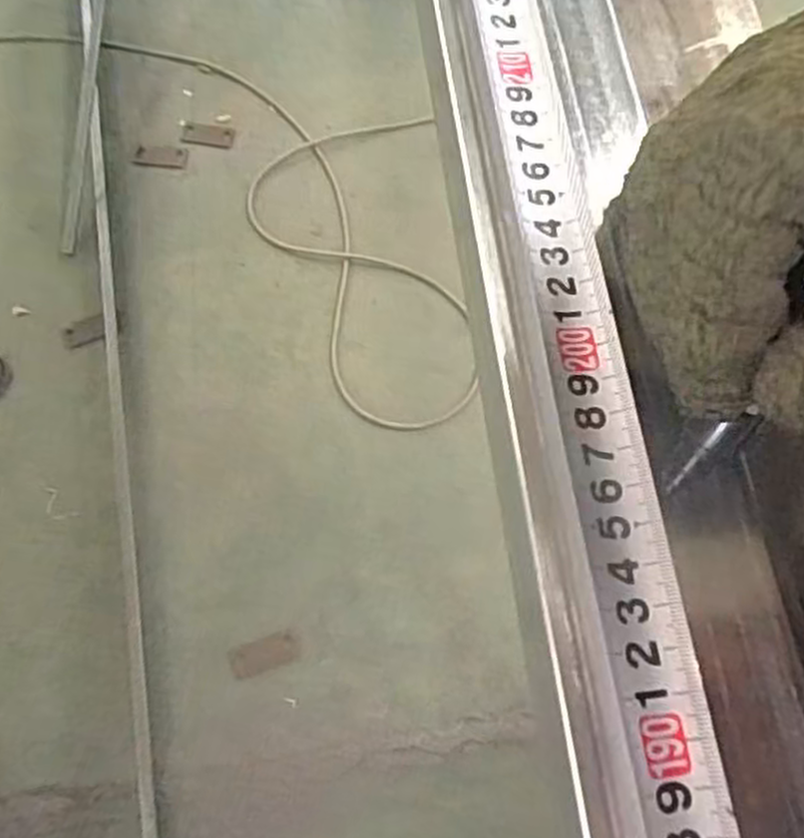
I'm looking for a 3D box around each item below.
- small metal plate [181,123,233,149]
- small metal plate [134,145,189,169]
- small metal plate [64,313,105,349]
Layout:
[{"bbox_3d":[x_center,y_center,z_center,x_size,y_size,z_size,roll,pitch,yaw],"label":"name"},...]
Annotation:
[{"bbox_3d":[-0.337,-0.491,1.353,0.085,0.009,0.041,7,68,2],"label":"small metal plate"},{"bbox_3d":[-0.414,-0.449,1.335,0.089,0.004,0.041,5,68,2],"label":"small metal plate"},{"bbox_3d":[-0.495,-0.136,1.219,0.065,0.005,0.047,-21,69,-8],"label":"small metal plate"}]

